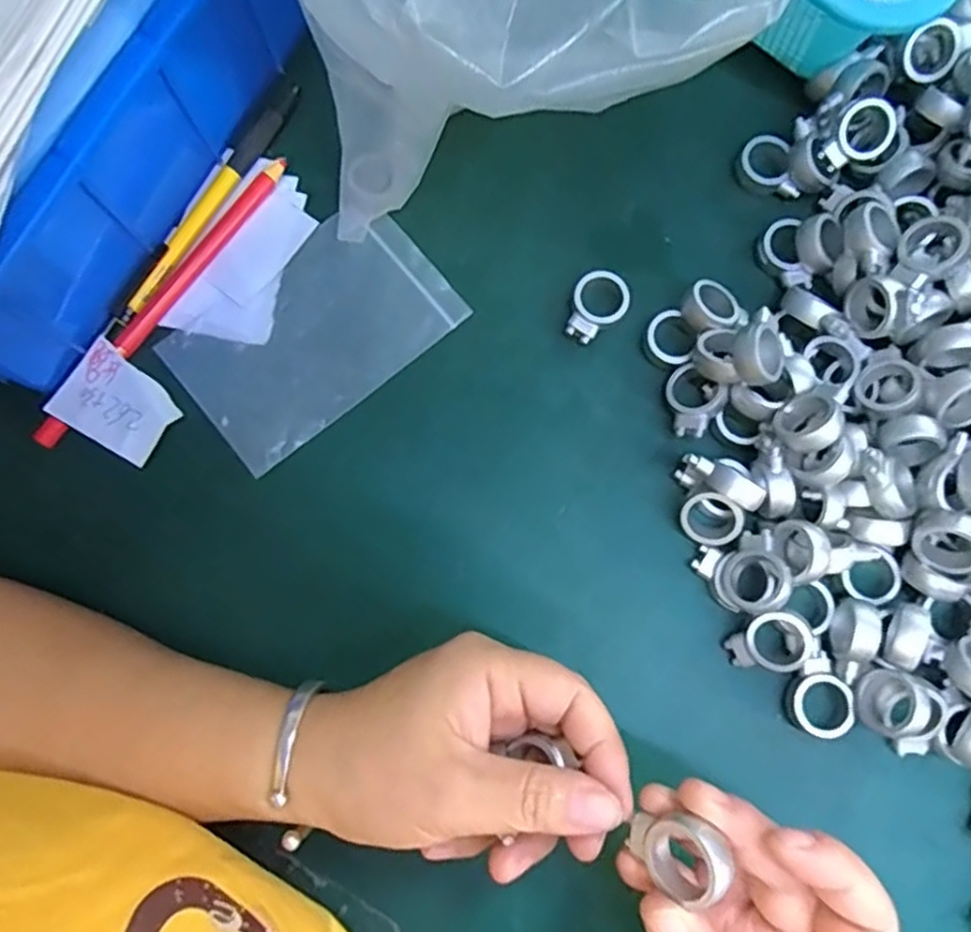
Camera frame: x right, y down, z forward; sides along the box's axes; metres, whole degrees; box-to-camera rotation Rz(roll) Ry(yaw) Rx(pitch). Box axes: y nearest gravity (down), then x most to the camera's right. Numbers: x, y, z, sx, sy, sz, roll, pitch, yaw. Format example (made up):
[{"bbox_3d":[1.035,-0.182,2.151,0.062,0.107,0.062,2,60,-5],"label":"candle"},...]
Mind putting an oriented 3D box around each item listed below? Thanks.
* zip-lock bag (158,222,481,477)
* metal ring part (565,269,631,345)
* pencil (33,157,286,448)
[{"bbox_3d":[-0.079,-0.062,0.331,0.124,0.008,0.077,-40,81,-7],"label":"zip-lock bag"},{"bbox_3d":[0.051,-0.074,0.328,0.024,0.013,0.034,34,81,7],"label":"metal ring part"},{"bbox_3d":[-0.151,-0.078,0.328,0.010,0.011,0.169,36,82,7],"label":"pencil"}]

